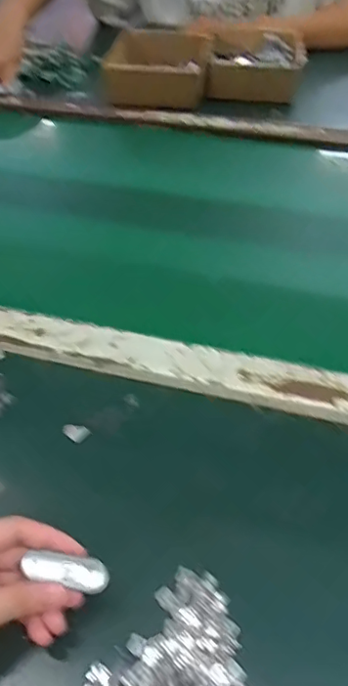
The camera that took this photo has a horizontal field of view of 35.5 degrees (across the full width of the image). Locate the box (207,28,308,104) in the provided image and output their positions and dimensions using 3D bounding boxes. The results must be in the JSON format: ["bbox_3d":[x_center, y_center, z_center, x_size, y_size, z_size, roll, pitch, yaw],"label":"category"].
[{"bbox_3d":[0.131,-0.431,0.850,0.138,0.053,0.152,6,49,7],"label":"box"}]

